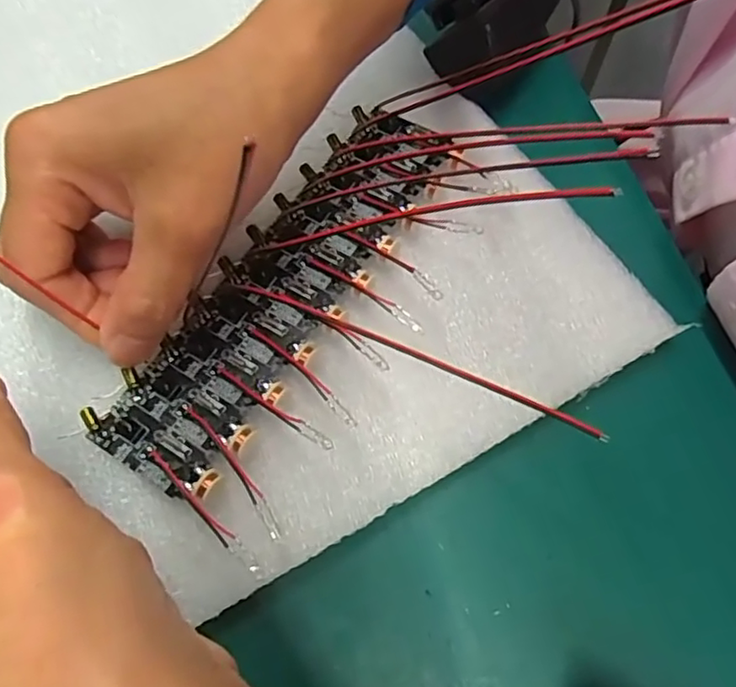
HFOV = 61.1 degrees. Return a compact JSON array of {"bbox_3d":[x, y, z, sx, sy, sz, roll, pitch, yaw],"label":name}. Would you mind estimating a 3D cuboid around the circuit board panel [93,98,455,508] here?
[{"bbox_3d":[-0.024,-0.023,0.207,0.046,0.009,0.150,30,68,14],"label":"circuit board panel"}]

